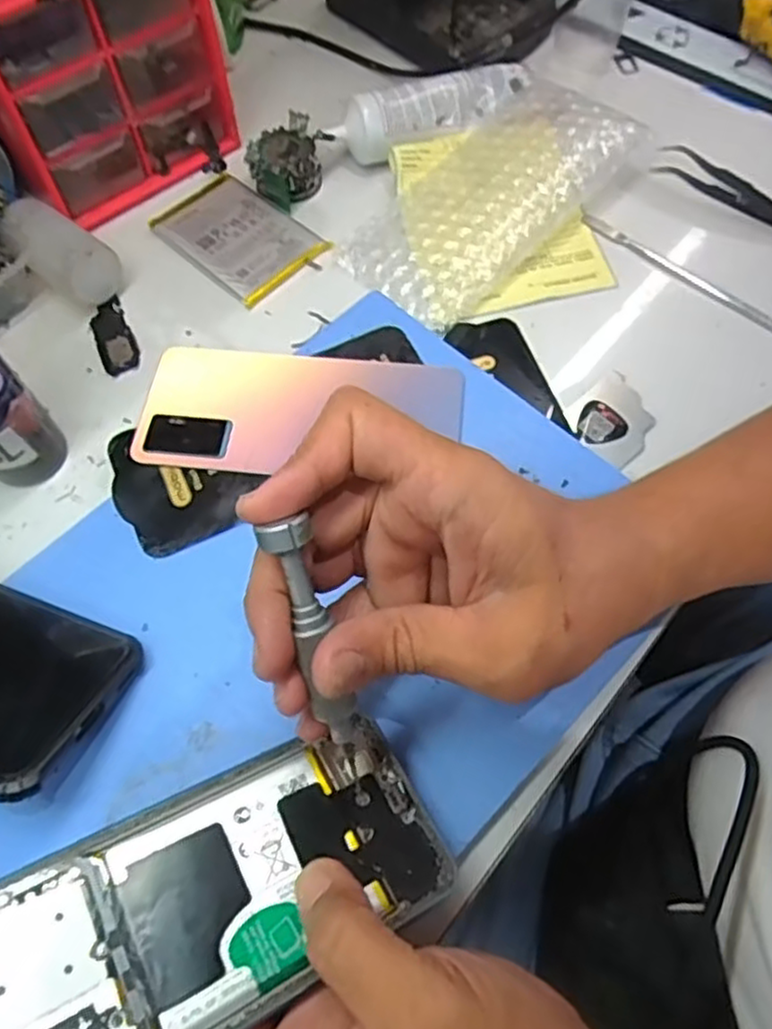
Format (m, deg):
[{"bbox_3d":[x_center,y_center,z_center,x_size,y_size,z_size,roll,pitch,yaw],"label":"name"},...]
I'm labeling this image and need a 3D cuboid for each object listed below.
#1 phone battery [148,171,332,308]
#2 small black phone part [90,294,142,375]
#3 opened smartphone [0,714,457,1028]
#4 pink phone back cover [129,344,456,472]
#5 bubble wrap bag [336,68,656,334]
[{"bbox_3d":[-0.088,-0.168,0.421,0.096,0.004,0.063,41,72,17],"label":"phone battery"},{"bbox_3d":[-0.152,-0.100,0.395,0.020,0.004,0.054,-23,67,-10],"label":"small black phone part"},{"bbox_3d":[-0.057,0.127,0.232,0.159,0.004,0.070,-19,60,-26],"label":"opened smartphone"},{"bbox_3d":[-0.042,-0.050,0.360,0.156,0.011,0.072,6,66,3],"label":"pink phone back cover"},{"bbox_3d":[0.063,-0.186,0.409,0.096,0.028,0.176,36,71,15],"label":"bubble wrap bag"}]

